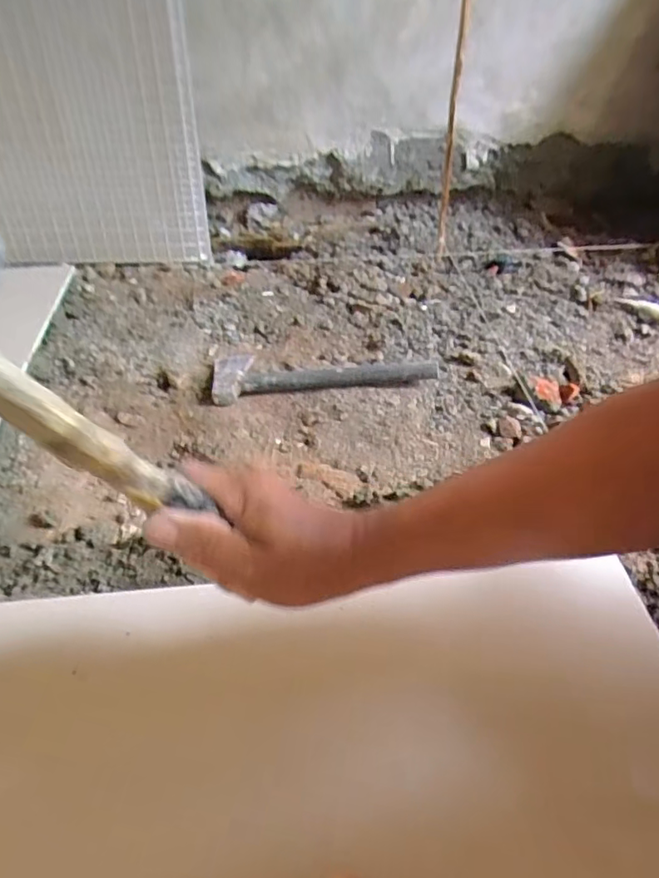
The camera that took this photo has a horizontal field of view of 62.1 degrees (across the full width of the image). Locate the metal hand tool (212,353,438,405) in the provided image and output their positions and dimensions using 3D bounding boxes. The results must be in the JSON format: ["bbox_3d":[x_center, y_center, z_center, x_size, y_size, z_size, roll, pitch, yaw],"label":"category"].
[{"bbox_3d":[-0.011,-0.097,0.698,0.270,0.029,0.103,-4,43,-4],"label":"metal hand tool"}]

